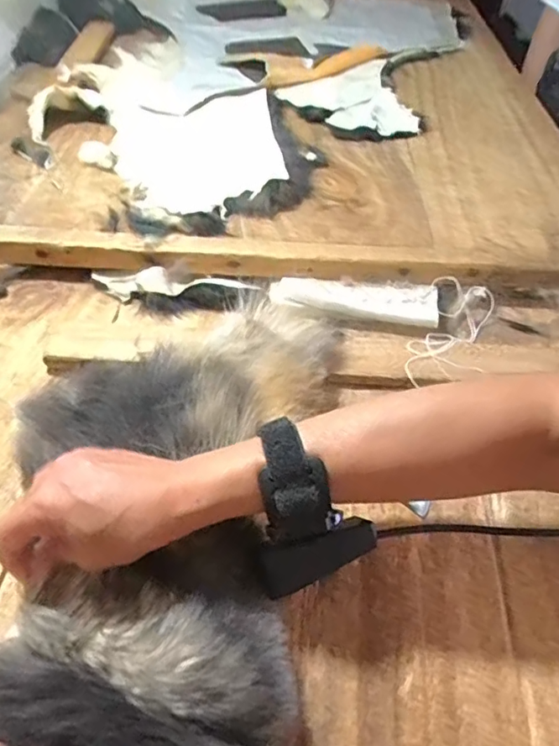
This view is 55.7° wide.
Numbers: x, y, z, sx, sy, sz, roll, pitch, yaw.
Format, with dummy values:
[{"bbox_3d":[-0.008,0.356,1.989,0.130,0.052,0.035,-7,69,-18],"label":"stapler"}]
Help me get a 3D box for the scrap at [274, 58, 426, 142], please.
[{"bbox_3d":[0.117,-0.376,0.725,0.195,0.013,0.208,-22,54,-21],"label":"scrap"}]

